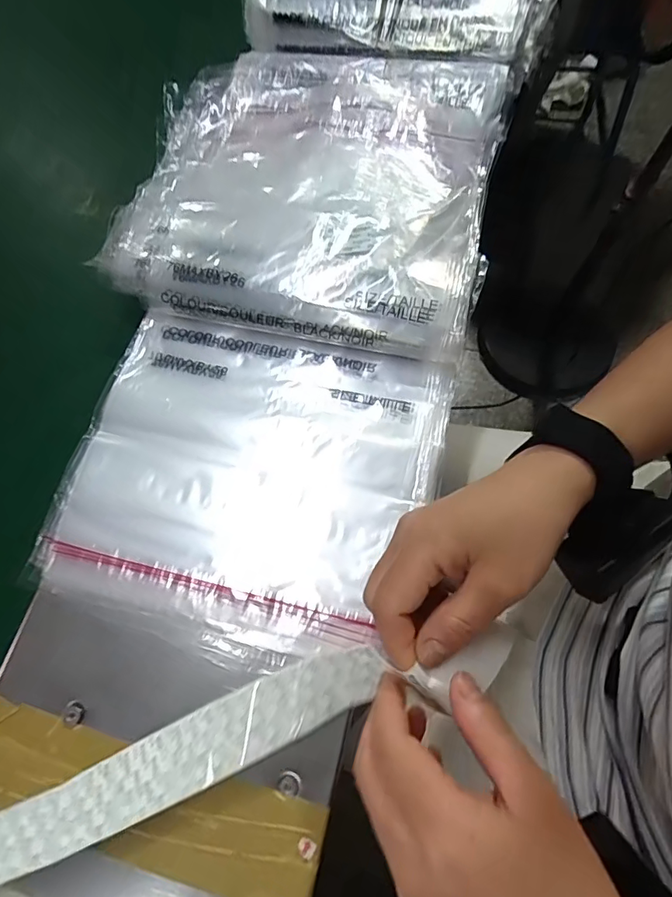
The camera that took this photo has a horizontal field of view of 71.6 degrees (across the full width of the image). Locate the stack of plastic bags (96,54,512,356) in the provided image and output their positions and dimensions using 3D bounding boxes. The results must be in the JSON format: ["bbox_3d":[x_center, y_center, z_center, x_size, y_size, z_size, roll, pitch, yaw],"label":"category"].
[{"bbox_3d":[-0.030,-0.241,0.416,0.317,0.048,0.289,12,71,6],"label":"stack of plastic bags"}]

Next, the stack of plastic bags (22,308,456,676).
[{"bbox_3d":[-0.068,0.020,0.357,0.267,0.015,0.245,14,72,7],"label":"stack of plastic bags"}]

